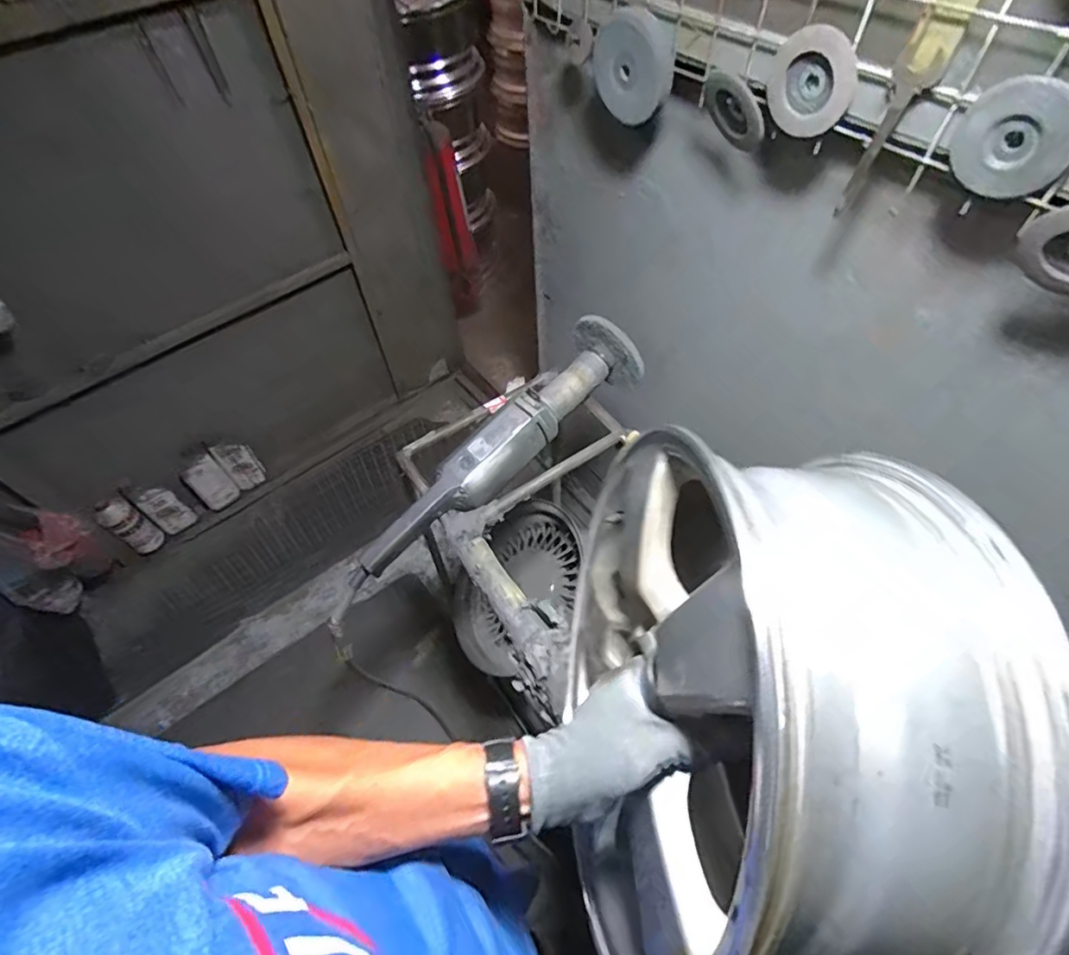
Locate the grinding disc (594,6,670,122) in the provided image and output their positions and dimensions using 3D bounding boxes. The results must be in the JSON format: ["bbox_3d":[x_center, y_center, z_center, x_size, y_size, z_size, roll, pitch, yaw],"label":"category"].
[{"bbox_3d":[0.130,-0.548,0.736,0.032,0.110,0.139,-27,60,-17],"label":"grinding disc"}]

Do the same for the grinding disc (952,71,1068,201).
[{"bbox_3d":[0.419,-0.295,0.478,0.011,0.087,0.093,-32,62,-20],"label":"grinding disc"}]

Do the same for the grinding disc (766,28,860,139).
[{"bbox_3d":[0.293,-0.415,0.581,0.015,0.090,0.093,-36,63,-21],"label":"grinding disc"}]

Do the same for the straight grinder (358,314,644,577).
[{"bbox_3d":[-0.049,-0.062,0.860,0.549,0.100,0.116,-40,64,-23],"label":"straight grinder"}]

